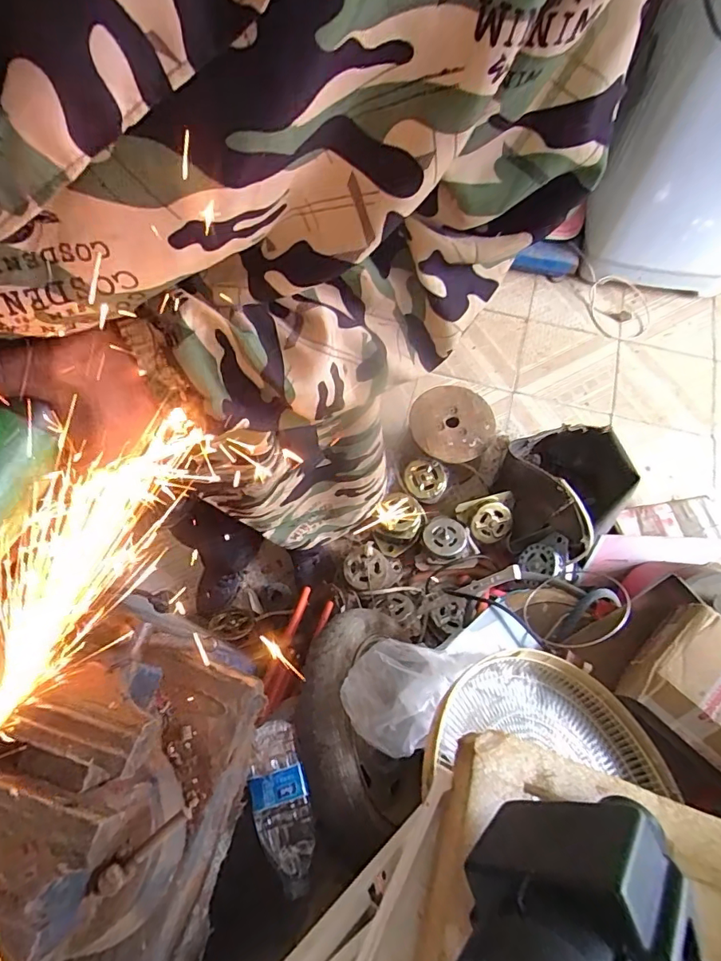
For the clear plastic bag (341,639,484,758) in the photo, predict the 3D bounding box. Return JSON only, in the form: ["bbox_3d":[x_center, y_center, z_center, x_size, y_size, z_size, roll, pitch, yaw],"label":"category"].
[{"bbox_3d":[0.070,0.330,0.804,0.156,0.087,0.208,36,71,14],"label":"clear plastic bag"}]

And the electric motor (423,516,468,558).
[{"bbox_3d":[0.220,0.150,1.265,0.109,0.038,0.112,-19,63,8],"label":"electric motor"}]

